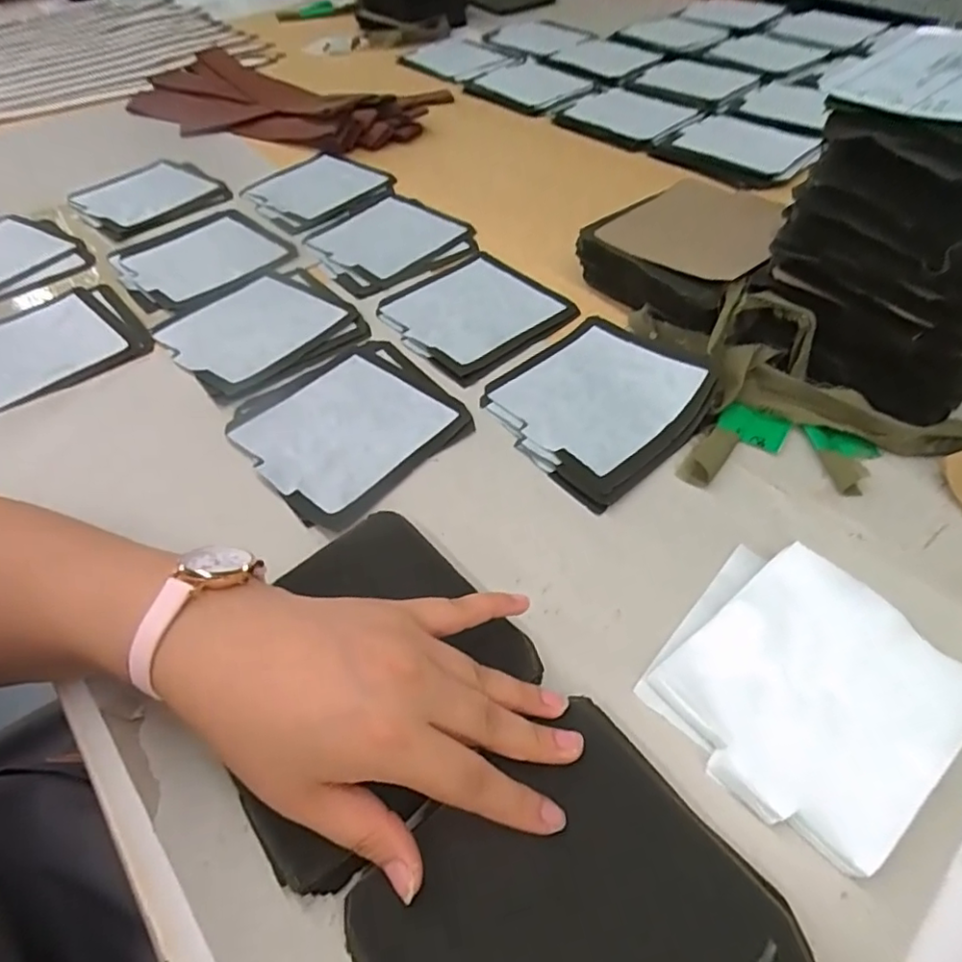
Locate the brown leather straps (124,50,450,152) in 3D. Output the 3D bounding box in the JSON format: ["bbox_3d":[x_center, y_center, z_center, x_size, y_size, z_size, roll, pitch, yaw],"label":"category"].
[{"bbox_3d":[-0.279,-0.526,0.816,0.465,0.061,0.206,21,58,23],"label":"brown leather straps"}]

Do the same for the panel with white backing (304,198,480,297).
[{"bbox_3d":[-0.089,-0.234,0.577,0.142,0.004,0.139,-30,56,-22],"label":"panel with white backing"}]

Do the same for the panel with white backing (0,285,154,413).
[{"bbox_3d":[-0.350,-0.105,0.475,0.141,0.010,0.136,-33,57,-24],"label":"panel with white backing"}]

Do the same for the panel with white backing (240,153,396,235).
[{"bbox_3d":[-0.180,-0.321,0.656,0.133,0.013,0.167,-39,54,-23],"label":"panel with white backing"}]

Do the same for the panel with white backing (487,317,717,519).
[{"bbox_3d":[0.080,-0.062,0.416,0.146,0.019,0.129,-37,58,-26],"label":"panel with white backing"}]

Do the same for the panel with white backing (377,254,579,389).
[{"bbox_3d":[-0.007,-0.143,0.497,0.134,0.005,0.134,-35,57,-25],"label":"panel with white backing"}]

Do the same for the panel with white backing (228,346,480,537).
[{"bbox_3d":[-0.090,-0.043,0.411,0.138,0.005,0.135,-37,58,-26],"label":"panel with white backing"}]

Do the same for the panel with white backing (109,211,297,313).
[{"bbox_3d":[-0.262,-0.210,0.563,0.142,0.010,0.142,-35,57,-25],"label":"panel with white backing"}]

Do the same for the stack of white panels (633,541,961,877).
[{"bbox_3d":[0.152,0.096,0.284,0.123,0.016,0.118,-33,57,-24],"label":"stack of white panels"}]

